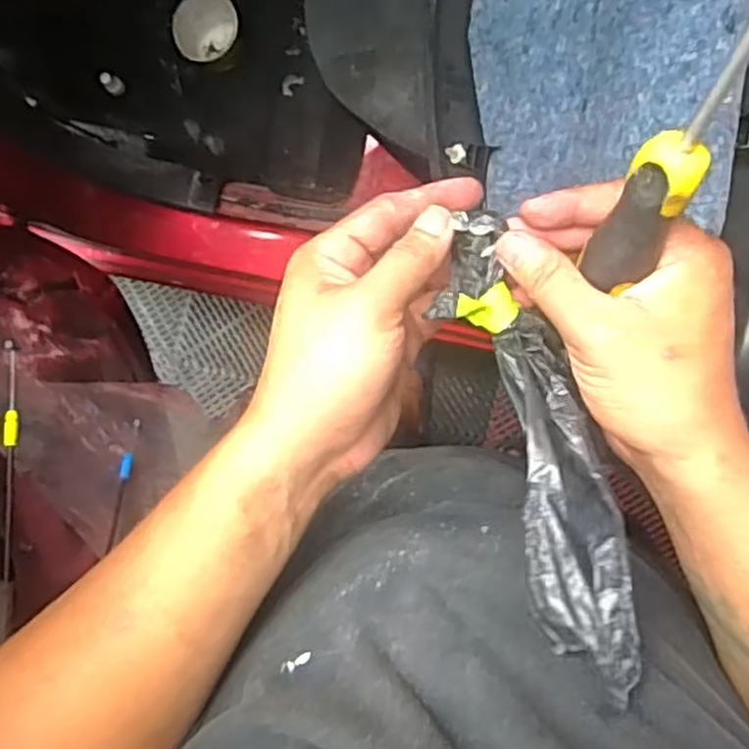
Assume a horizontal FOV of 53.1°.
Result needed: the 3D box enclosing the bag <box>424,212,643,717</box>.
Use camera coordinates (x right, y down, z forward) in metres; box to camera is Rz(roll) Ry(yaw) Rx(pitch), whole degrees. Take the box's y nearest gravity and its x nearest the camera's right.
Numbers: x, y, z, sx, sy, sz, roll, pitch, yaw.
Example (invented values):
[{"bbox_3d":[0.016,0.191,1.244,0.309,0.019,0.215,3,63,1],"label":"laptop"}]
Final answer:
[{"bbox_3d":[0.074,0.028,0.331,0.048,0.032,0.210,-16,68,7],"label":"bag"}]

